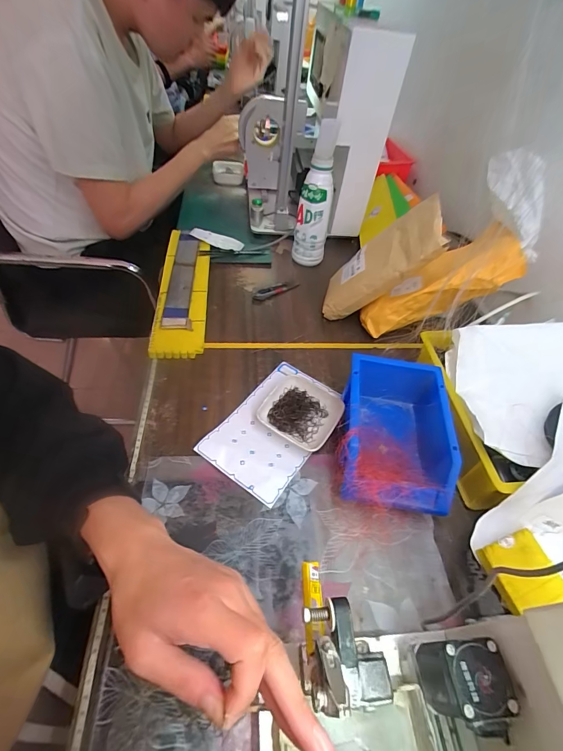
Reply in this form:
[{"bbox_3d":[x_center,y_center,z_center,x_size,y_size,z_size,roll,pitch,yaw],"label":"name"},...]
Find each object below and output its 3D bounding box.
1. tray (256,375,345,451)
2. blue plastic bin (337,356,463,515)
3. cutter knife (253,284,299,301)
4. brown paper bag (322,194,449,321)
[{"bbox_3d":[0.028,0.046,0.484,0.100,0.021,0.098,26,53,15],"label":"tray"},{"bbox_3d":[0.136,0.071,0.442,0.136,0.076,0.185,8,51,0],"label":"blue plastic bin"},{"bbox_3d":[-0.011,-0.163,0.671,0.093,0.010,0.022,-16,54,-18],"label":"cutter knife"},{"bbox_3d":[0.161,-0.190,0.583,0.048,0.226,0.123,26,55,-35],"label":"brown paper bag"}]

